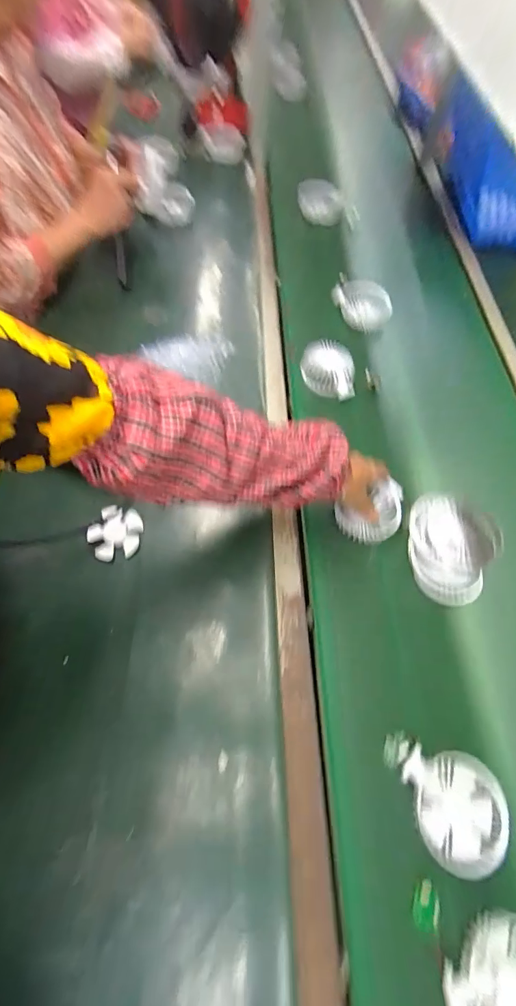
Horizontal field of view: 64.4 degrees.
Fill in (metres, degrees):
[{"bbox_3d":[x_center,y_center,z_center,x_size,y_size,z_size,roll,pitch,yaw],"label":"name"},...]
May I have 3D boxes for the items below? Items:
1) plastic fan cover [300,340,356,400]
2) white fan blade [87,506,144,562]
[{"bbox_3d":[0.120,-0.225,0.702,0.085,0.047,0.101,-7,65,-6],"label":"plastic fan cover"},{"bbox_3d":[-0.195,0.043,0.563,0.065,0.013,0.074,37,81,-1],"label":"white fan blade"}]

